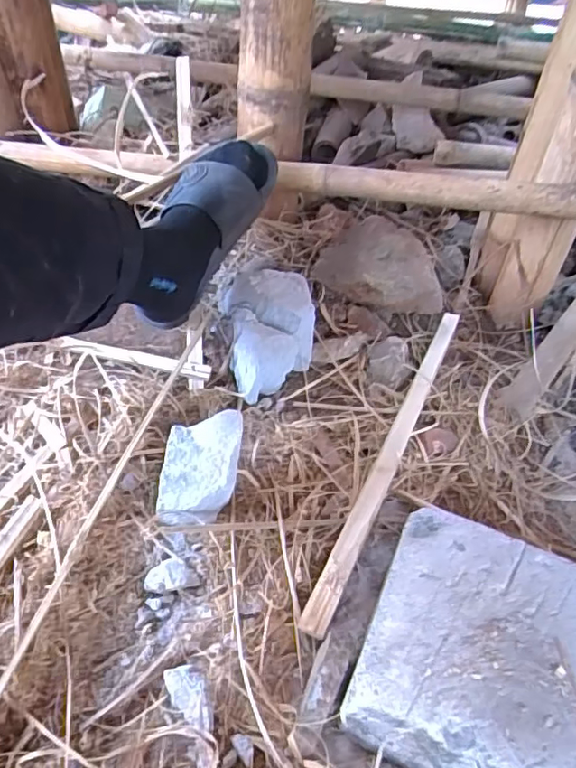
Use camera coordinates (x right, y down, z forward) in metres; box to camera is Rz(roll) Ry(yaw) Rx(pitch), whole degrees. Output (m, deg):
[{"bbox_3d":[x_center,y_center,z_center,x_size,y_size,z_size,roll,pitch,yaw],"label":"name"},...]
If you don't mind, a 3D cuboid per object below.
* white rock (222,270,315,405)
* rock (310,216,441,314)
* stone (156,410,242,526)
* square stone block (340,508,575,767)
[{"bbox_3d":[-0.024,-0.078,0.766,0.114,0.080,0.211,-2,41,-10],"label":"white rock"},{"bbox_3d":[0.138,-0.173,0.865,0.186,0.103,0.139,10,40,4],"label":"rock"},{"bbox_3d":[-0.089,0.087,0.580,0.073,0.073,0.095,6,40,-1],"label":"stone"},{"bbox_3d":[0.170,0.228,0.480,0.192,0.079,0.194,20,42,15],"label":"square stone block"}]

